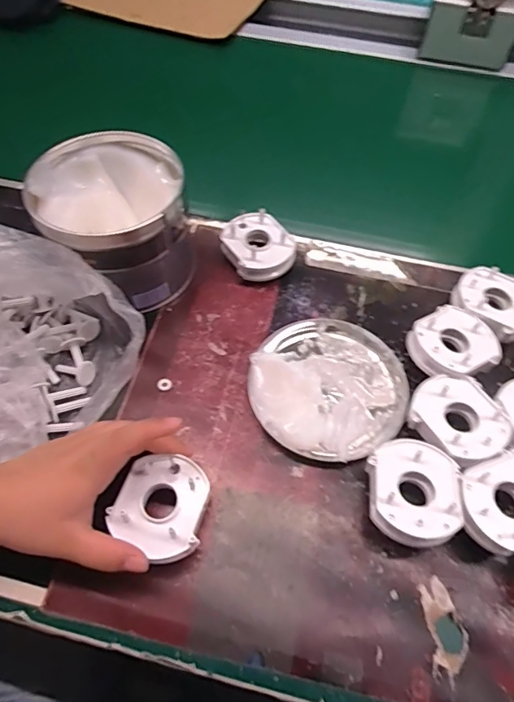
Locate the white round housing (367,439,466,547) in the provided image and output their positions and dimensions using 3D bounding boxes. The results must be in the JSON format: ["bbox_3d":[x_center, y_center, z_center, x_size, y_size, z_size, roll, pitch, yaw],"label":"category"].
[{"bbox_3d":[0.111,0.103,0.344,0.062,0.038,0.070,2,57,0],"label":"white round housing"}]

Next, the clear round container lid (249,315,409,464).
[{"bbox_3d":[0.059,0.023,0.400,0.128,0.027,0.126,1,57,-1],"label":"clear round container lid"}]

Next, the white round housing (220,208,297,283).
[{"bbox_3d":[0.001,-0.099,0.470,0.059,0.036,0.072,-19,60,-13],"label":"white round housing"}]

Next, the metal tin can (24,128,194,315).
[{"bbox_3d":[-0.125,-0.111,0.435,0.116,0.103,0.125,1,57,-1],"label":"metal tin can"}]

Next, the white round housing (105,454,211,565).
[{"bbox_3d":[-0.066,0.107,0.333,0.061,0.011,0.065,1,57,-1],"label":"white round housing"}]

